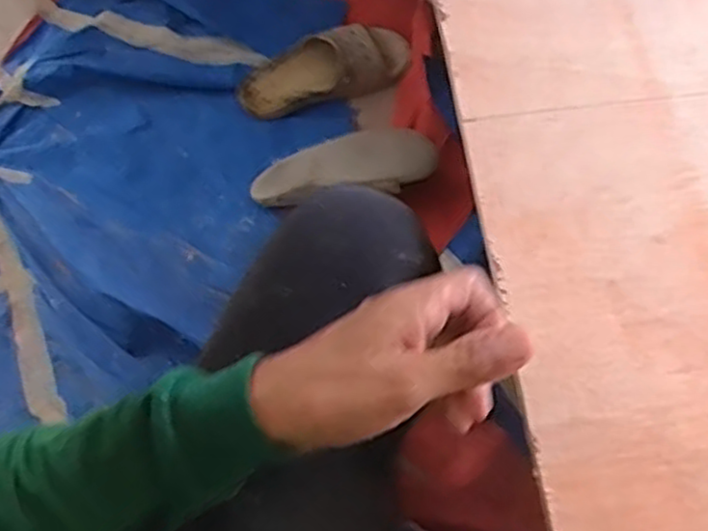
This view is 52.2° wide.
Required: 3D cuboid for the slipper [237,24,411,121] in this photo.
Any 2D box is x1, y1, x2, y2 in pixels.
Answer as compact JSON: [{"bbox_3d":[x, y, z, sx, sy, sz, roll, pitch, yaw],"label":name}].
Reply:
[{"bbox_3d":[-0.046,-0.305,1.098,0.259,0.104,0.114,-7,65,1],"label":"slipper"}]

